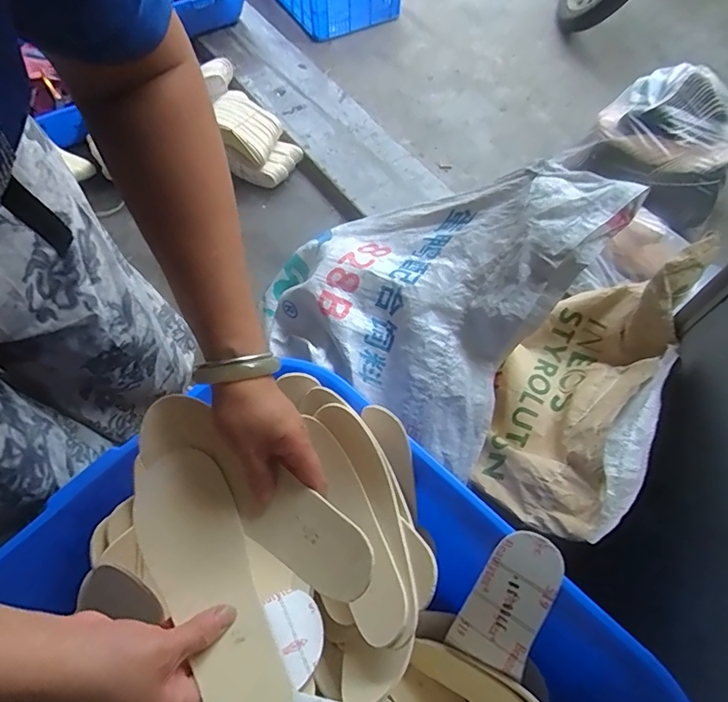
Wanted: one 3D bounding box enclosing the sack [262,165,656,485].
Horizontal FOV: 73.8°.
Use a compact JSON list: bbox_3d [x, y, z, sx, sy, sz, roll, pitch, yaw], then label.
[{"bbox_3d":[0.063,-0.112,0.669,0.411,0.212,0.342,31,62,19],"label":"sack"}]

